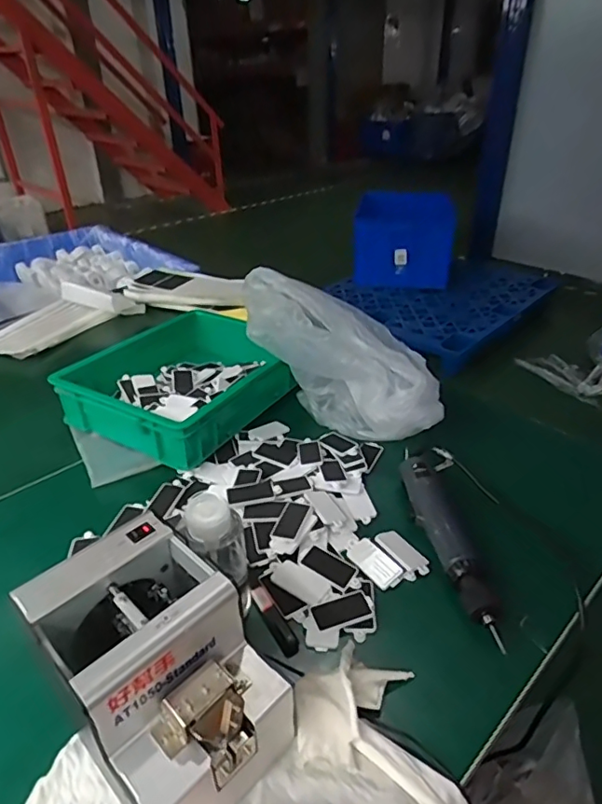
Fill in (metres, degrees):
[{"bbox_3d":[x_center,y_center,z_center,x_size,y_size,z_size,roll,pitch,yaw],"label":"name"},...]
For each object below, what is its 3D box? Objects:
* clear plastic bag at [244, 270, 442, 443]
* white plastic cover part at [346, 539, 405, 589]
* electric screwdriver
[{"bbox_3d":[0.063,-0.065,0.772,0.293,0.207,0.133,14,37,22],"label":"clear plastic bag"},{"bbox_3d":[0.078,0.177,0.594,0.035,0.013,0.069,-29,42,-34],"label":"white plastic cover part"},{"bbox_3d":[0.163,0.148,0.603,0.045,0.034,0.253,-6,34,-6],"label":"electric screwdriver"}]

